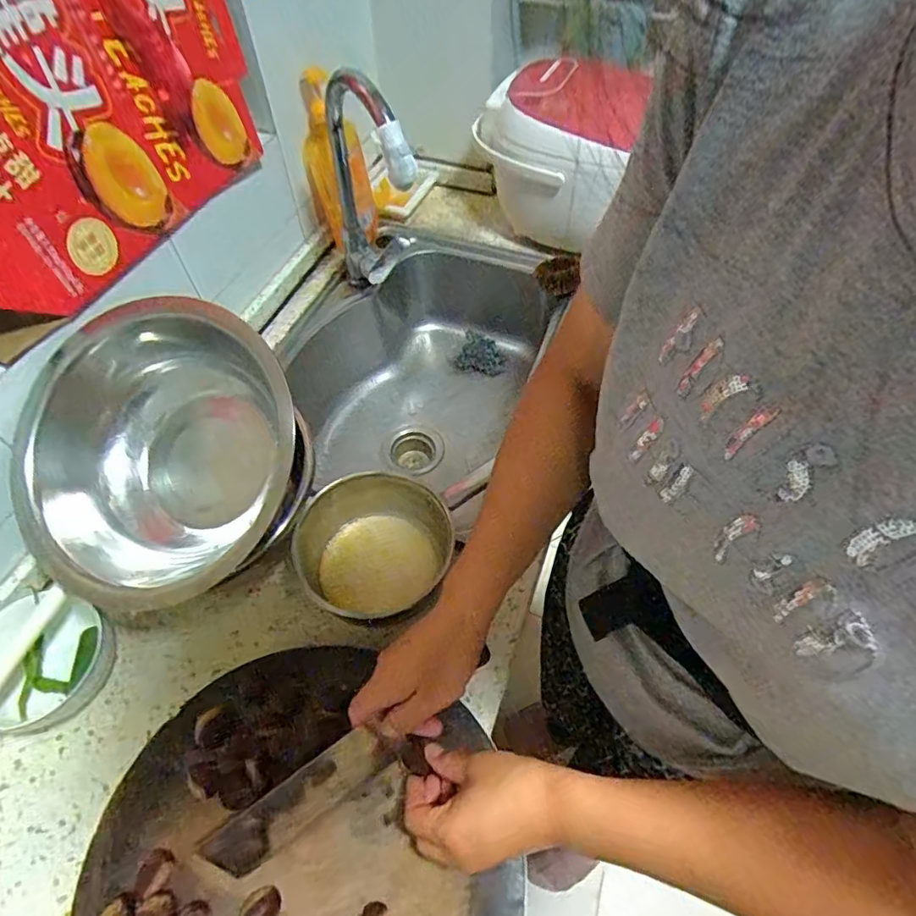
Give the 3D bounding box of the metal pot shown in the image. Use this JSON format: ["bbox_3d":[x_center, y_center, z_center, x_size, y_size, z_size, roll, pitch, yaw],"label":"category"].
[{"bbox_3d":[-0.092,0.102,0.601,0.167,0.080,0.156,-17,57,-11],"label":"metal pot"}]

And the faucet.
[{"bbox_3d":[-0.126,-0.373,0.782,0.106,0.325,0.237,-12,57,-8],"label":"faucet"}]

